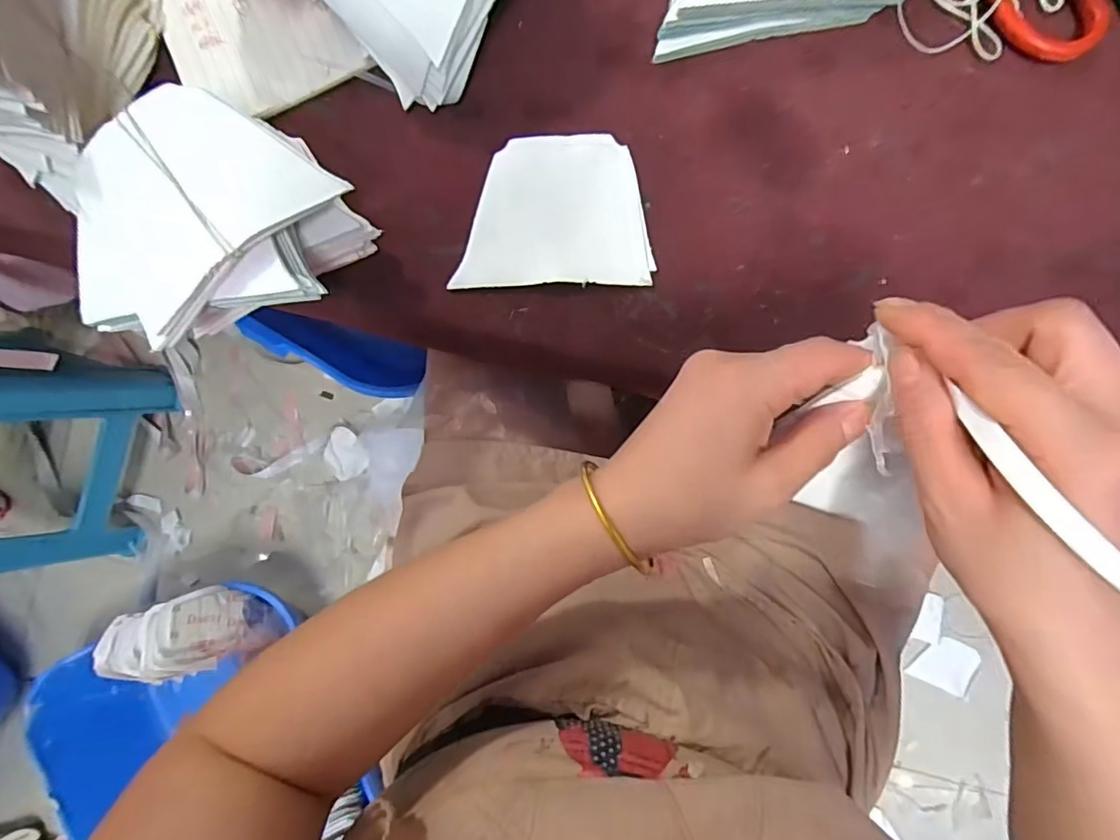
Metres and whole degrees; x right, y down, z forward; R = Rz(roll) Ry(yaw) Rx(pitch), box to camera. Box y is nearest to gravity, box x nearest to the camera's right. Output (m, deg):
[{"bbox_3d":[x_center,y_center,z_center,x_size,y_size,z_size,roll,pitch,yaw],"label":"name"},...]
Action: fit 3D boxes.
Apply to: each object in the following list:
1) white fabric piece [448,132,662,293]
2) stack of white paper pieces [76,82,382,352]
[{"bbox_3d":[-0.004,-0.130,0.336,0.116,0.006,0.091,0,93,3],"label":"white fabric piece"},{"bbox_3d":[-0.189,-0.100,0.310,0.121,0.081,0.141,28,94,2],"label":"stack of white paper pieces"}]

